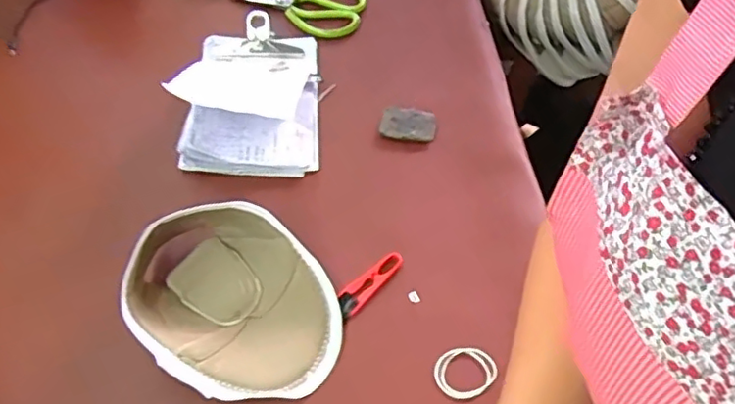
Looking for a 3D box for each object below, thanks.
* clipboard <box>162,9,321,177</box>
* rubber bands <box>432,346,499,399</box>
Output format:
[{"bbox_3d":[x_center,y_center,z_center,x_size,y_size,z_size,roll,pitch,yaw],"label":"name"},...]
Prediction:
[{"bbox_3d":[-0.150,-0.136,0.774,0.176,0.040,0.211,0,56,-1],"label":"clipboard"},{"bbox_3d":[0.097,0.166,0.617,0.060,0.004,0.049,-21,59,-14],"label":"rubber bands"}]

